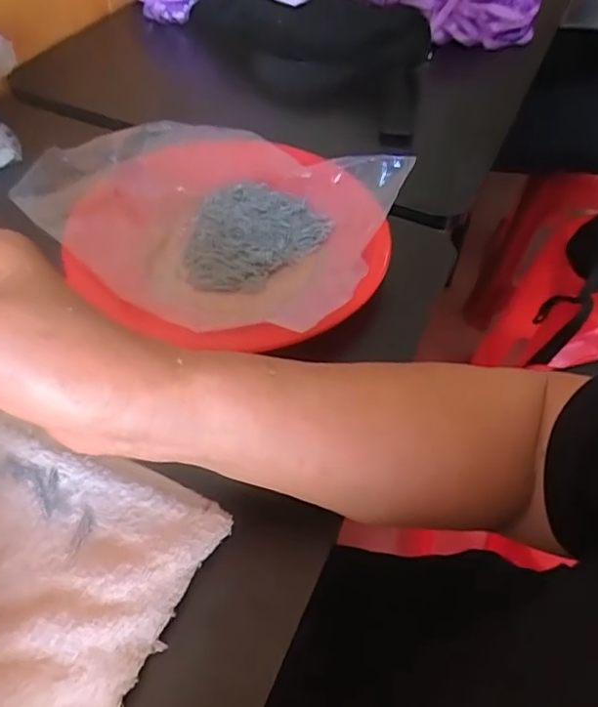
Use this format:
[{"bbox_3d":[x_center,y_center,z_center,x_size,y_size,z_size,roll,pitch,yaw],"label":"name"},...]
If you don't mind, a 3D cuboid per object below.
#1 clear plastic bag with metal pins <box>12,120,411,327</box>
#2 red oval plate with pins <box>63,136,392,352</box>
[{"bbox_3d":[-0.055,-0.109,0.446,0.229,0.056,0.203,24,53,16],"label":"clear plastic bag with metal pins"},{"bbox_3d":[-0.047,-0.091,0.445,0.225,0.040,0.220,16,51,10],"label":"red oval plate with pins"}]

